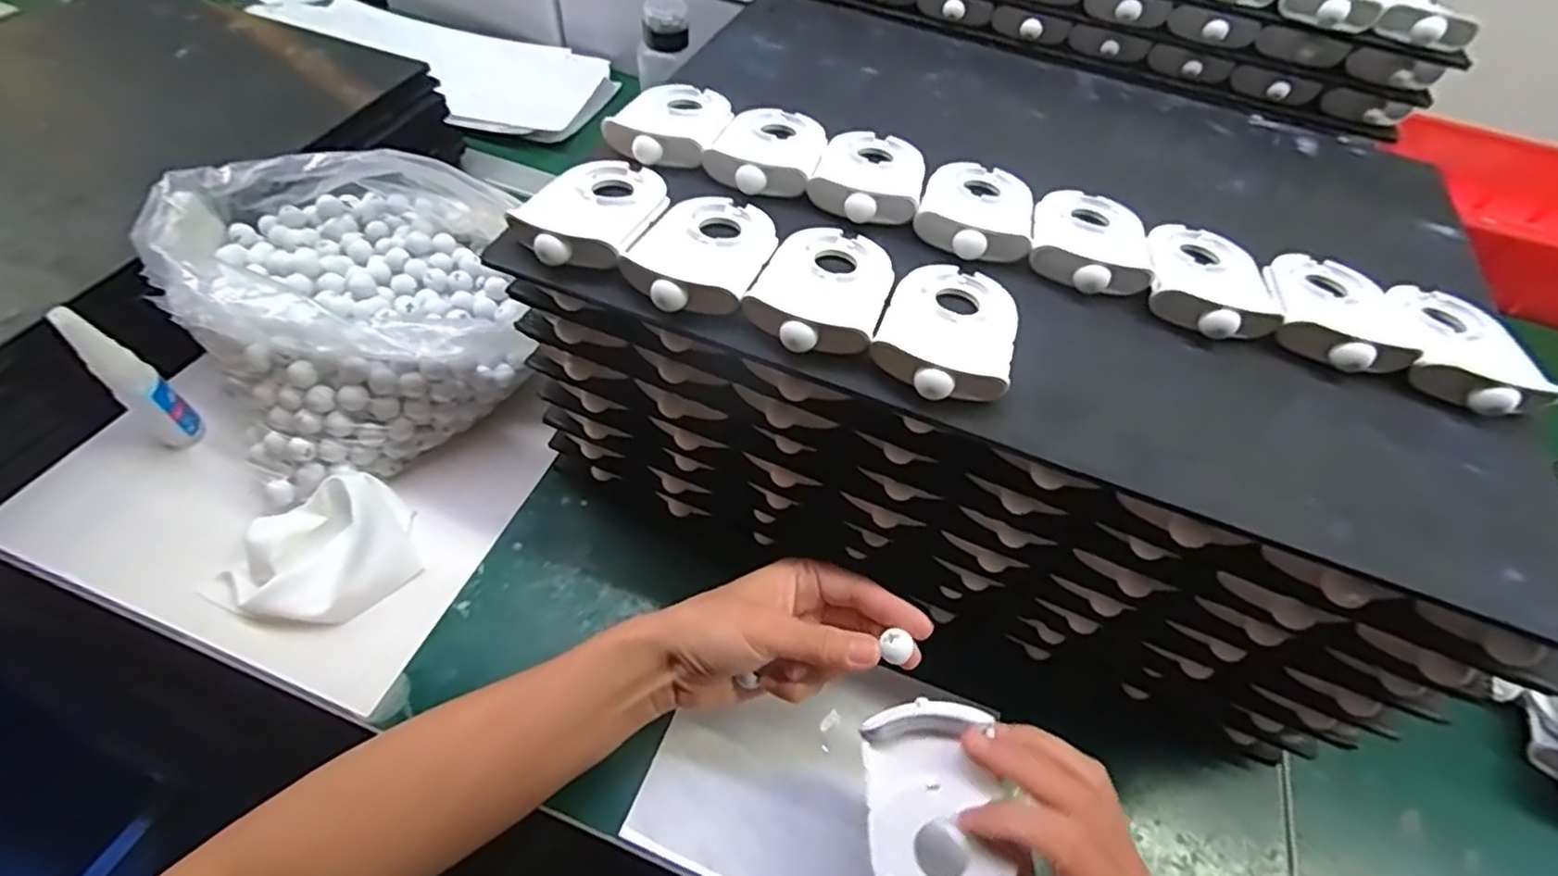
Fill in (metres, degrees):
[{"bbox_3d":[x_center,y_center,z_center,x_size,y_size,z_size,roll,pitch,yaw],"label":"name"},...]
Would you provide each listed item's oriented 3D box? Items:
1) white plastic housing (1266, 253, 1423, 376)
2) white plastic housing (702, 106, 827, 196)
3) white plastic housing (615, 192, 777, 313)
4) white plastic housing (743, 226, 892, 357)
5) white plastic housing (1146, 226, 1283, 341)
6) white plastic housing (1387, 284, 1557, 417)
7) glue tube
[{"bbox_3d":[0.275,-0.066,0.334,0.057,0.018,0.087,17,54,7],"label":"white plastic housing"},{"bbox_3d":[-0.004,-0.165,0.378,0.058,0.017,0.088,15,54,5],"label":"white plastic housing"},{"bbox_3d":[-0.034,-0.091,0.320,0.058,0.014,0.087,18,54,7],"label":"white plastic housing"},{"bbox_3d":[0.022,-0.073,0.312,0.057,0.012,0.089,18,54,7],"label":"white plastic housing"},{"bbox_3d":[0.219,-0.082,0.343,0.060,0.017,0.087,19,54,8],"label":"white plastic housing"},{"bbox_3d":[0.327,-0.047,0.326,0.055,0.017,0.084,14,54,4],"label":"white plastic housing"},{"bbox_3d":[-0.396,-0.034,0.414,0.024,0.104,0.025,33,57,18],"label":"glue tube"}]

